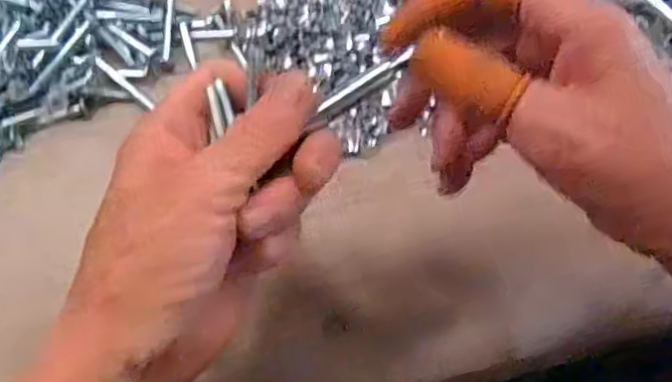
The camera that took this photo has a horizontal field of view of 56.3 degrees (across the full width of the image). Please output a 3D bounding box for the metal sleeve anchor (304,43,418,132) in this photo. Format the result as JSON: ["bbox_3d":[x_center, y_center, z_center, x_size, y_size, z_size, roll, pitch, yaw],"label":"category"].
[{"bbox_3d":[0.009,-0.039,0.243,0.042,0.005,0.007,-36,69,1],"label":"metal sleeve anchor"}]

